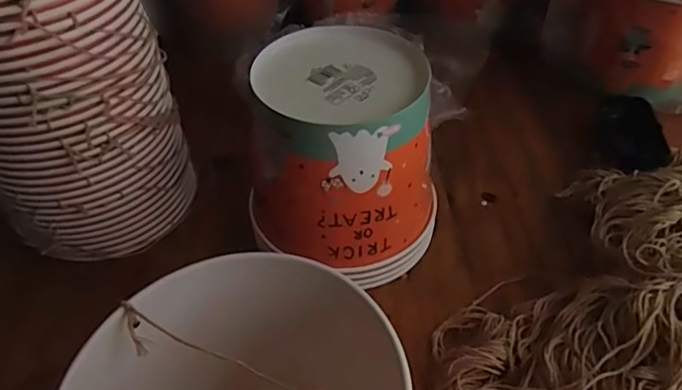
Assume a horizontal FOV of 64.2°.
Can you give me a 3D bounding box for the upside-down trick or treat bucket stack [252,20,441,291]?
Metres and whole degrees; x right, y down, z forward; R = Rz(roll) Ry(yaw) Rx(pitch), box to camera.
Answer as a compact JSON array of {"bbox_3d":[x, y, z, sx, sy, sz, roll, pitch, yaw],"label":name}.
[{"bbox_3d":[0.004,-0.026,0.442,0.148,0.161,0.136,8,46,8],"label":"upside-down trick or treat bucket stack"}]

